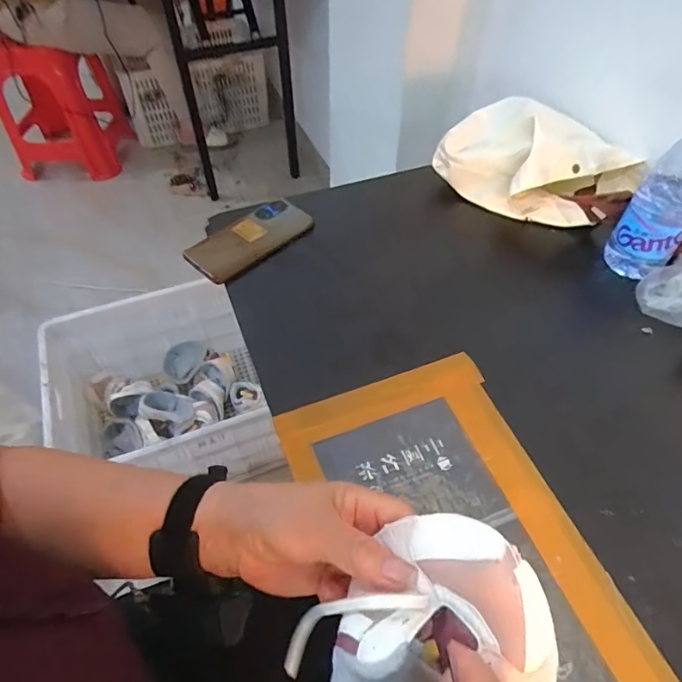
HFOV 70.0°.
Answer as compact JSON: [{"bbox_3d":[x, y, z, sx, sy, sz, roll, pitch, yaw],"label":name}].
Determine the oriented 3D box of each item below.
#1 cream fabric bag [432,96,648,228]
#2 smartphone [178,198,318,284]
[{"bbox_3d":[0.263,-0.242,0.658,0.259,0.100,0.145,17,53,12],"label":"cream fabric bag"},{"bbox_3d":[-0.119,-0.139,0.643,0.165,0.011,0.079,-36,60,-26],"label":"smartphone"}]

